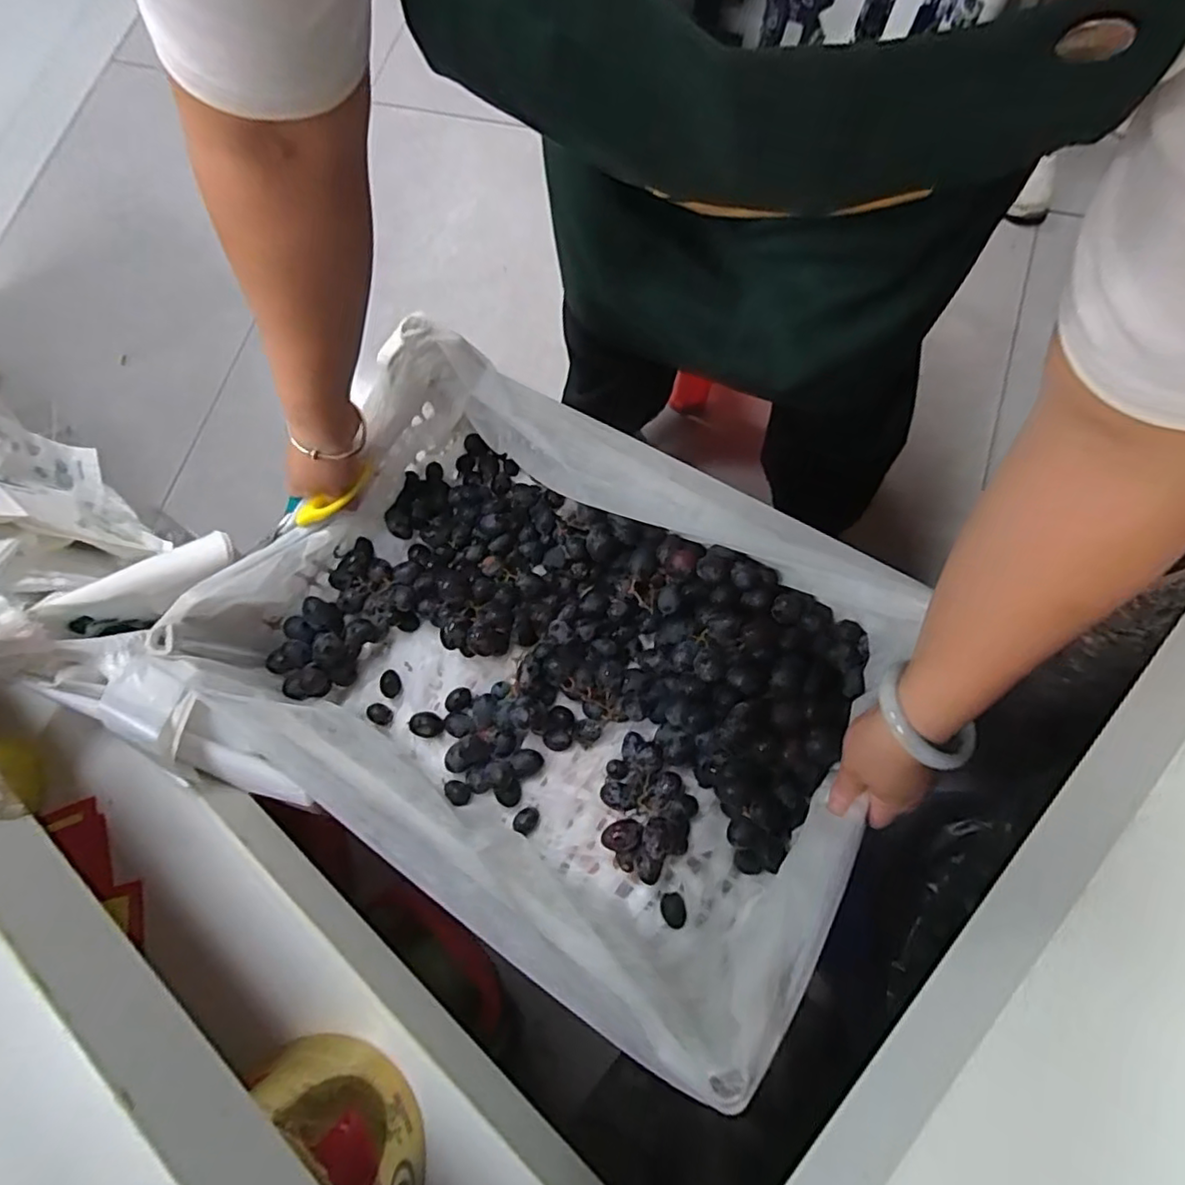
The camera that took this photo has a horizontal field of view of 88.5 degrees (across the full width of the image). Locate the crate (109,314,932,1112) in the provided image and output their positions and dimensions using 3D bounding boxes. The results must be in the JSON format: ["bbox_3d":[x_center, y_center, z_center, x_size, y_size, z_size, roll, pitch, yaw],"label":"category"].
[{"bbox_3d":[-0.040,0.064,0.519,0.518,0.180,0.370,29,70,12],"label":"crate"}]

